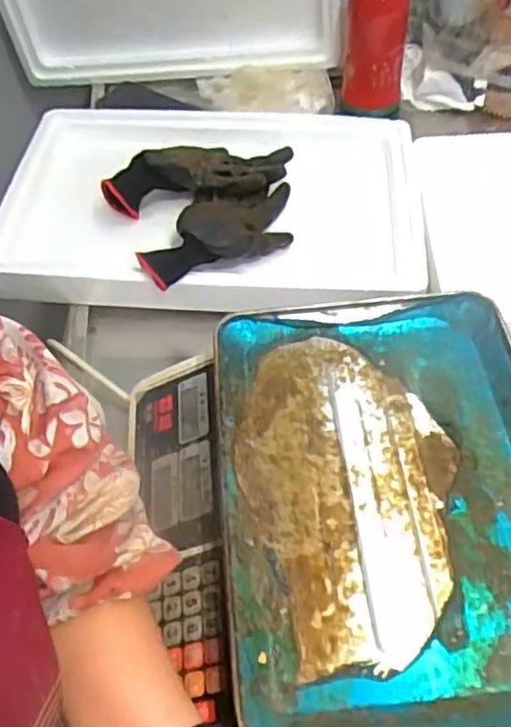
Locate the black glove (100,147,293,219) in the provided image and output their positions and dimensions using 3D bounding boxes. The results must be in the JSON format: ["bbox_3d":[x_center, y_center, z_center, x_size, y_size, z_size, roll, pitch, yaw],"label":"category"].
[{"bbox_3d":[-0.067,-0.224,0.761,0.214,0.050,0.088,-6,53,1],"label":"black glove"}]

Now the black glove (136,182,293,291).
[{"bbox_3d":[-0.038,-0.151,0.705,0.194,0.049,0.105,-26,56,-14],"label":"black glove"}]

